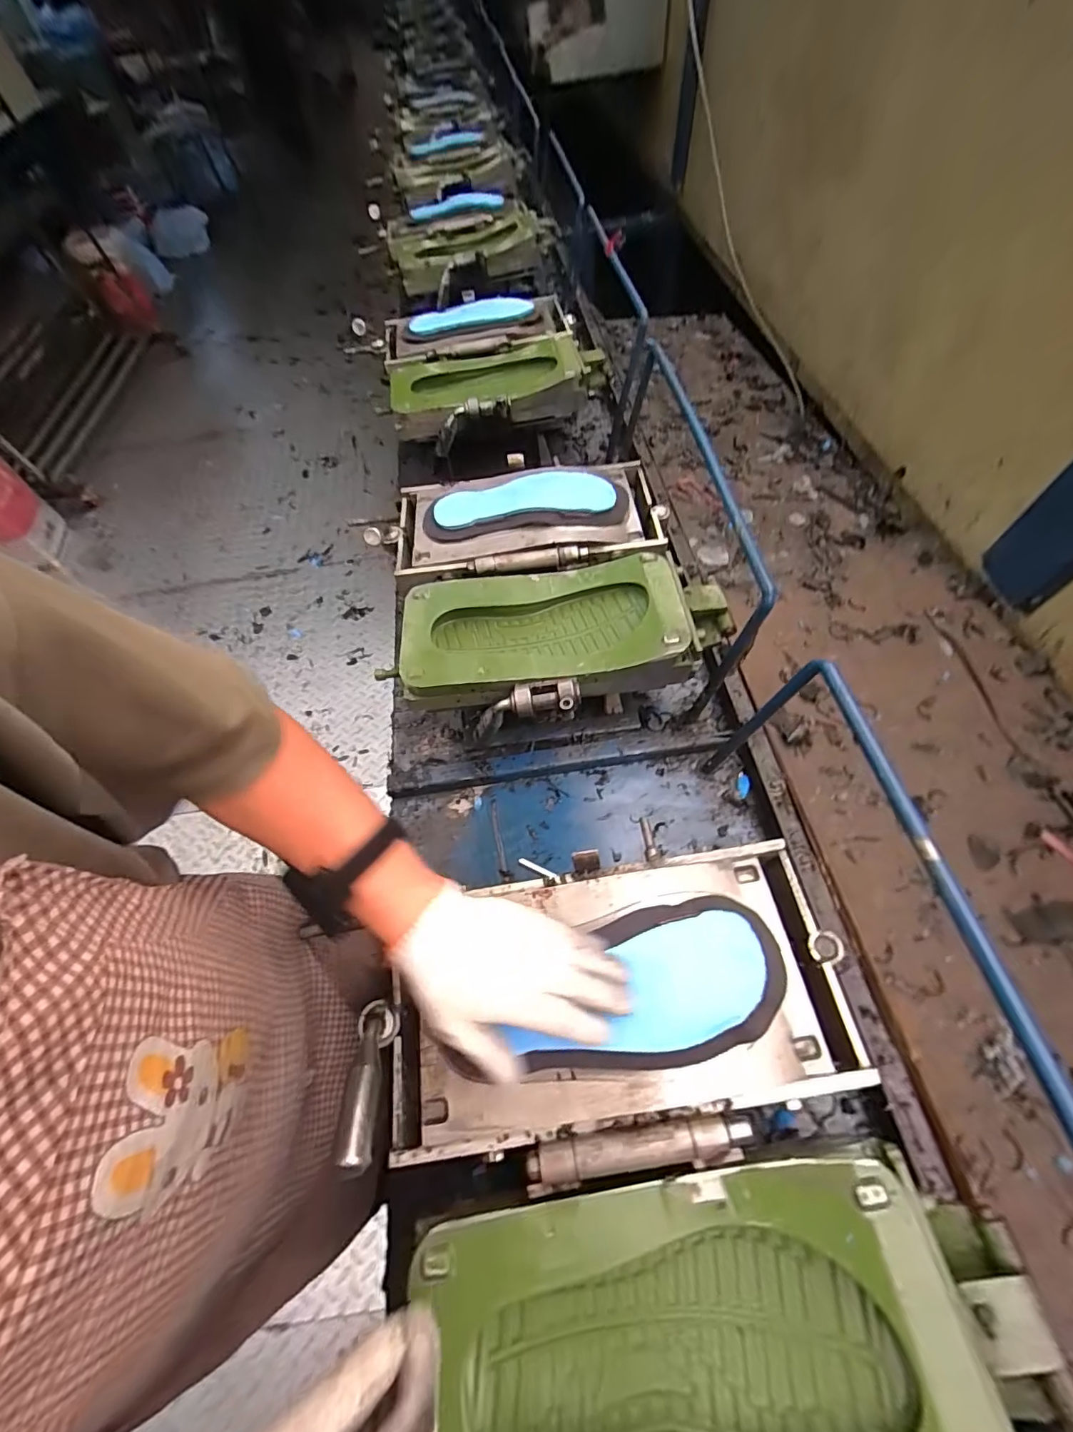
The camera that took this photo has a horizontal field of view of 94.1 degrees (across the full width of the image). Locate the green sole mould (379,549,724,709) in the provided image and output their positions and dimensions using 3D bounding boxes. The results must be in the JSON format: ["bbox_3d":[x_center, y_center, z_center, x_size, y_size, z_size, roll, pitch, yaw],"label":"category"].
[{"bbox_3d":[0.026,-0.111,0.620,0.393,0.070,0.184,-4,59,-1],"label":"green sole mould"}]

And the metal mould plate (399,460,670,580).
[{"bbox_3d":[-0.013,-0.289,0.719,0.391,0.070,0.222,-8,57,-3],"label":"metal mould plate"}]

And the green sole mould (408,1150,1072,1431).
[{"bbox_3d":[0.115,0.406,0.316,0.387,0.068,0.176,-8,59,-3],"label":"green sole mould"}]

